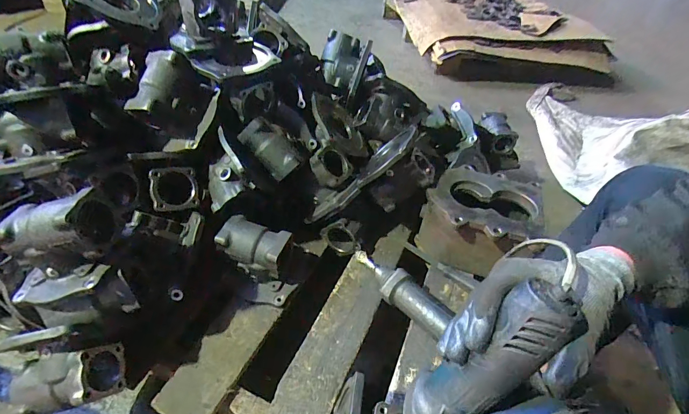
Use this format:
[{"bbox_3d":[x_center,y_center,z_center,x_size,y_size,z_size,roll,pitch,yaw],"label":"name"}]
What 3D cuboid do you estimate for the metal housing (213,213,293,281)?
[{"bbox_3d":[-0.170,0.081,0.689,0.125,0.080,0.079,18,44,12],"label":"metal housing"}]

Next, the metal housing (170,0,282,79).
[{"bbox_3d":[-0.262,-0.376,0.739,0.177,0.107,0.262,-18,48,-24],"label":"metal housing"}]

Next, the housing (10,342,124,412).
[{"bbox_3d":[-0.402,0.250,0.524,0.126,0.074,0.077,-13,76,10],"label":"housing"}]

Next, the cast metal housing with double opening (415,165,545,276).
[{"bbox_3d":[0.280,0.030,0.764,0.217,0.151,0.194,23,45,17],"label":"cast metal housing with double opening"}]

